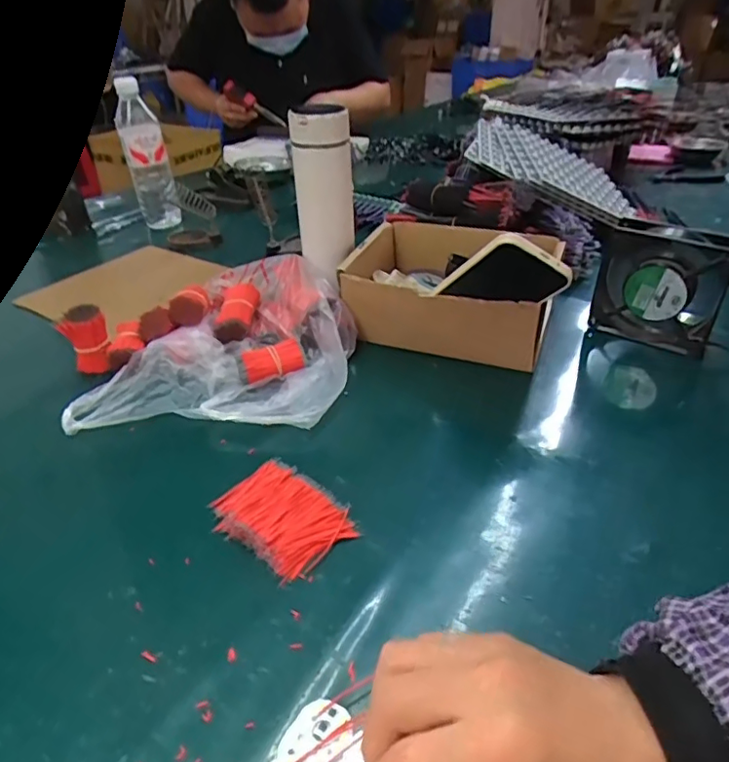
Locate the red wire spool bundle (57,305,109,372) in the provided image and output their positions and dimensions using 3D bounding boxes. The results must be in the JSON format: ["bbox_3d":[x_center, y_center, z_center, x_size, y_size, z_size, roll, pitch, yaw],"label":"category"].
[{"bbox_3d":[-0.287,-0.042,0.581,0.040,0.064,0.039,-19,37,-24],"label":"red wire spool bundle"}]

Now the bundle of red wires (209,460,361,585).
[{"bbox_3d":[-0.064,0.100,0.428,0.102,0.017,0.073,25,42,34],"label":"bundle of red wires"}]

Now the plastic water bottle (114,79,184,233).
[{"bbox_3d":[-0.349,-0.359,0.901,0.065,0.220,0.053,-13,35,-16],"label":"plastic water bottle"}]

